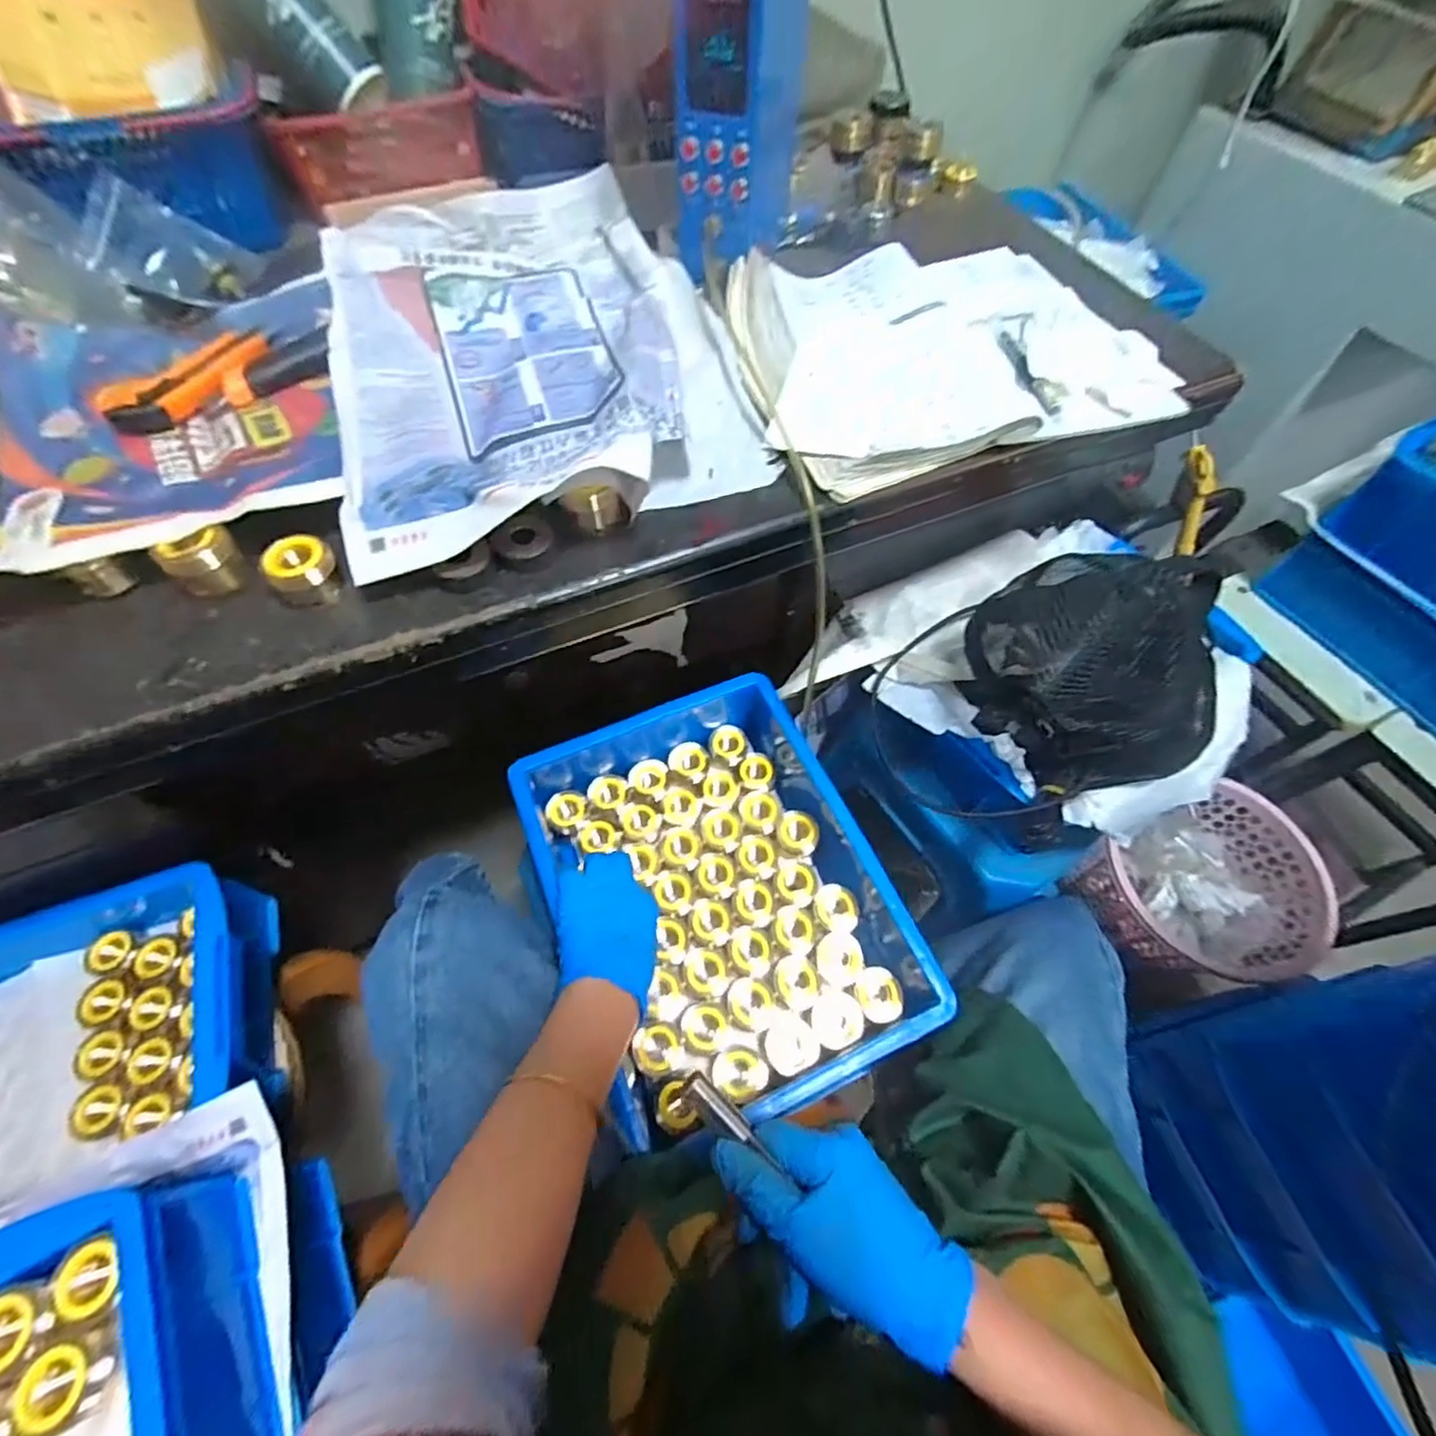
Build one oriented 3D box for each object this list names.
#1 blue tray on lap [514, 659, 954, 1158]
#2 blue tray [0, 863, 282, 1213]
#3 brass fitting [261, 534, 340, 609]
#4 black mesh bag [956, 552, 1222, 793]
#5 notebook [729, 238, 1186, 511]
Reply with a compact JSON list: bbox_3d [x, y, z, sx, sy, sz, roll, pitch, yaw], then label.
[{"bbox_3d":[-0.006,0.145,0.555,0.259,0.100,0.347,-20,63,-12],"label":"blue tray on lap"},{"bbox_3d":[-0.559,0.275,0.509,0.351,0.112,0.241,-20,63,-12],"label":"blue tray"},{"bbox_3d":[-0.260,-0.091,0.391,0.042,0.031,0.032,-37,68,-20],"label":"brass fitting"},{"bbox_3d":[0.340,-0.047,0.548,0.166,0.158,0.181,-19,63,-11],"label":"black mesh bag"},{"bbox_3d":[0.194,-0.319,0.527,0.348,0.035,0.261,-14,62,-9],"label":"notebook"}]

